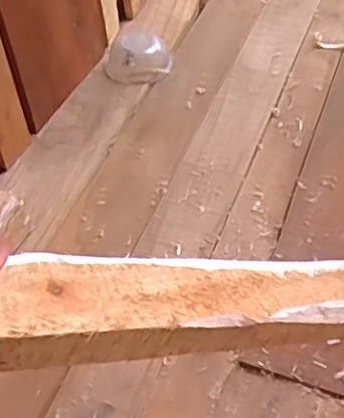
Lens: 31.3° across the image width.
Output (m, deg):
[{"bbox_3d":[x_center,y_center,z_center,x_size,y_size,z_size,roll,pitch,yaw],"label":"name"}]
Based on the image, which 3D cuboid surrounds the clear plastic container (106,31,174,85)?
[{"bbox_3d":[-0.052,-0.229,0.922,0.099,0.040,0.089,-7,50,-1],"label":"clear plastic container"}]

